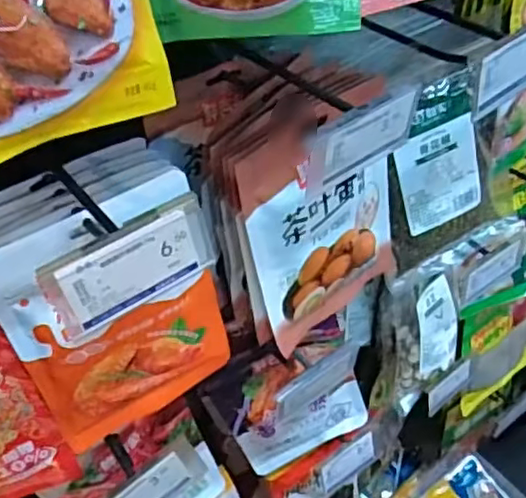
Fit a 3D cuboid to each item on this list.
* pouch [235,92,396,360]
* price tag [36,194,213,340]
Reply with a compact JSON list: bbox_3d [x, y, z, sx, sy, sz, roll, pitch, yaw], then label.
[{"bbox_3d":[0.043,-0.016,0.459,0.129,0.190,0.022,-38,47,-21],"label":"pouch"},{"bbox_3d":[-0.061,0.008,0.301,0.080,0.043,0.005,-29,42,-20],"label":"price tag"}]

